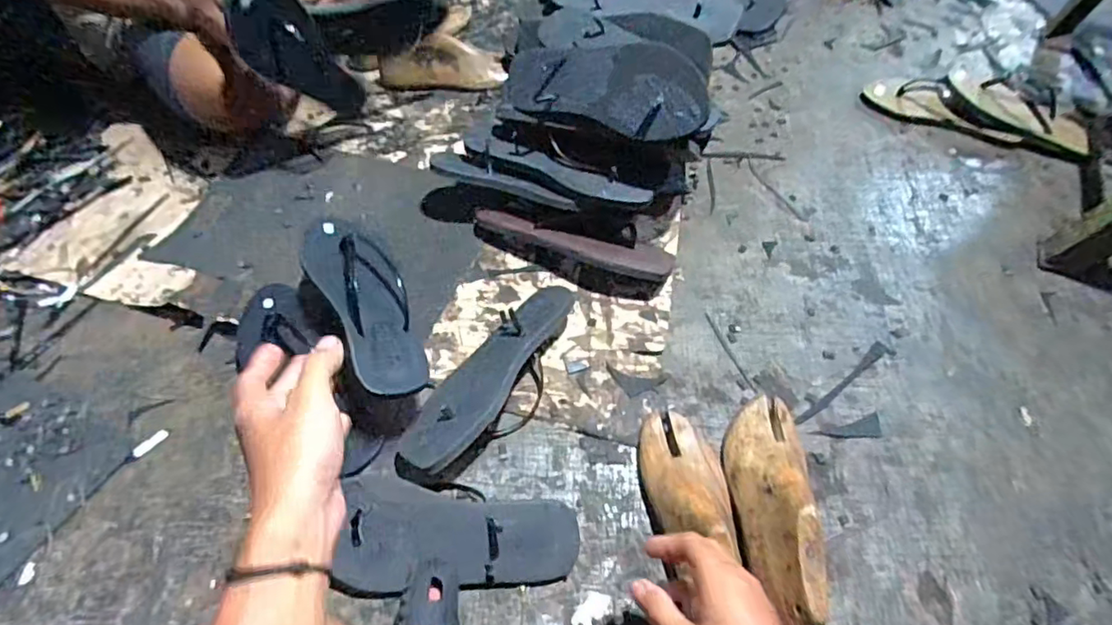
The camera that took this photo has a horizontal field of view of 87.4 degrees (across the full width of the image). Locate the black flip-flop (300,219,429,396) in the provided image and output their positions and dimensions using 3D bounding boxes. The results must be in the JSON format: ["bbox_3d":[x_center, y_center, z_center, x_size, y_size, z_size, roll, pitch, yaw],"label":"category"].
[{"bbox_3d":[-0.209,-0.016,0.641,0.082,0.044,0.233,-28,60,-17],"label":"black flip-flop"}]

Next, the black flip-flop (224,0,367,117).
[{"bbox_3d":[-0.359,-0.355,0.811,0.045,0.260,0.095,34,85,19],"label":"black flip-flop"}]

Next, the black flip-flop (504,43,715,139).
[{"bbox_3d":[0.059,-0.264,0.678,0.245,0.092,0.029,19,20,24],"label":"black flip-flop"}]

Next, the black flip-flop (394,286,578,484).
[{"bbox_3d":[-0.068,0.070,0.639,0.100,0.050,0.263,36,63,20],"label":"black flip-flop"}]

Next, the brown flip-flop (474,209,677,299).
[{"bbox_3d":[0.019,-0.080,0.752,0.265,0.038,0.081,11,57,6],"label":"brown flip-flop"}]

